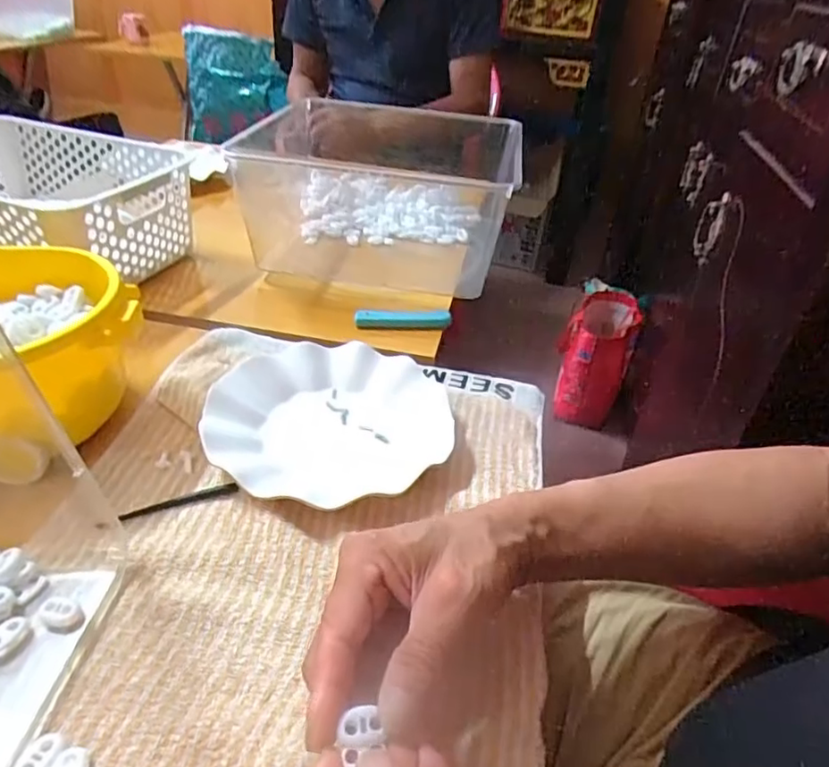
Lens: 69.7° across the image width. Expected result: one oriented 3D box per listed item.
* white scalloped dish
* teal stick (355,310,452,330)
[{"bbox_3d":[-0.064,0.025,0.464,0.181,0.023,0.186,3,36,-2],"label":"white scalloped dish"},{"bbox_3d":[-0.012,-0.067,0.618,0.098,0.013,0.021,0,36,-6],"label":"teal stick"}]

